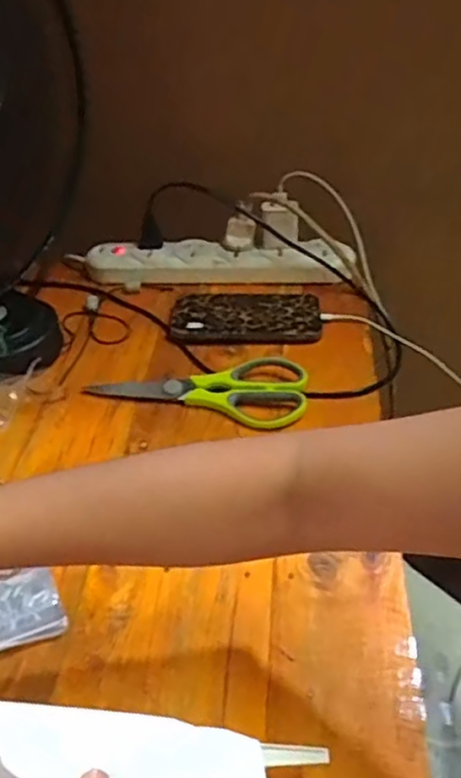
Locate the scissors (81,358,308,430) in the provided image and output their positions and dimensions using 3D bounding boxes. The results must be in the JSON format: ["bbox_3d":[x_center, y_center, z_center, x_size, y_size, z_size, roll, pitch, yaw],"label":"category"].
[{"bbox_3d":[-0.027,-0.007,0.586,0.193,0.013,0.077,8,42,14],"label":"scissors"}]

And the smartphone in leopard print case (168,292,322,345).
[{"bbox_3d":[0.015,-0.078,0.666,0.150,0.013,0.085,-2,41,2],"label":"smartphone in leopard print case"}]

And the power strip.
[{"bbox_3d":[-0.014,-0.145,0.727,0.298,0.039,0.053,0,39,4],"label":"power strip"}]

